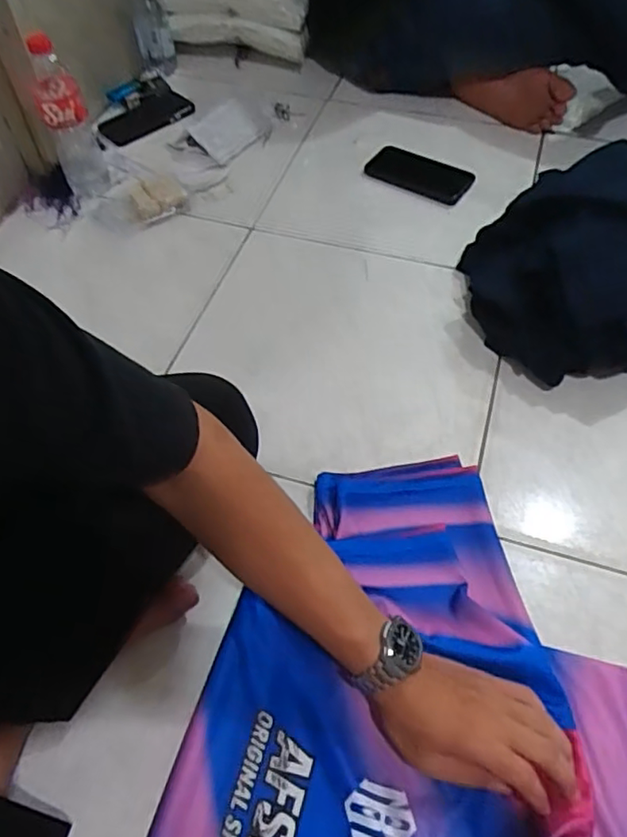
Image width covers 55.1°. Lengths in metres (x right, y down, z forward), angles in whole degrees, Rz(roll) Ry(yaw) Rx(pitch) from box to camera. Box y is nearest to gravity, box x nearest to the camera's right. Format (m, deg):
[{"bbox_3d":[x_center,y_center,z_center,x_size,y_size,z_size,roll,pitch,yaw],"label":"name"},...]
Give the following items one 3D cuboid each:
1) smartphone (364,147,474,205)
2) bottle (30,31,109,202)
[{"bbox_3d":[0.175,-0.403,0.988,0.167,0.012,0.084,27,70,14],"label":"smartphone"},{"bbox_3d":[-0.361,-0.437,0.881,0.067,0.211,0.067,-20,57,-11],"label":"bottle"}]

